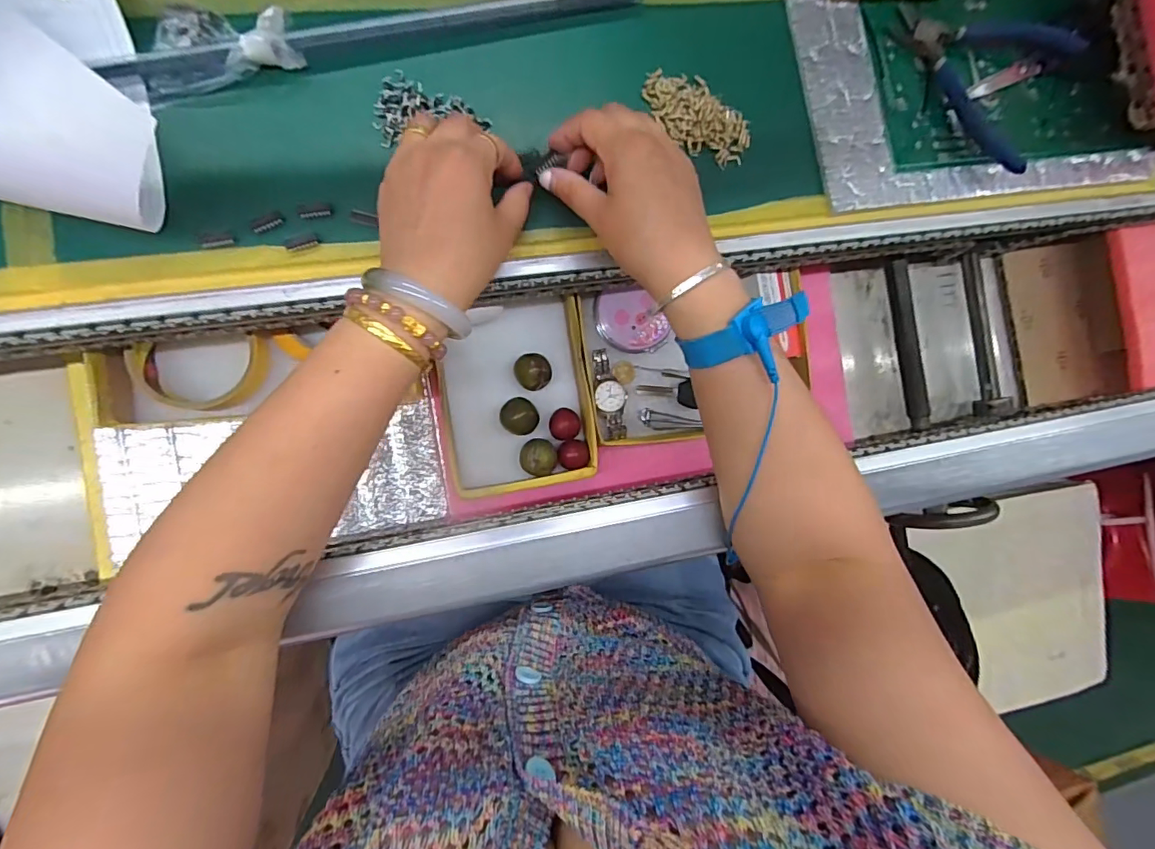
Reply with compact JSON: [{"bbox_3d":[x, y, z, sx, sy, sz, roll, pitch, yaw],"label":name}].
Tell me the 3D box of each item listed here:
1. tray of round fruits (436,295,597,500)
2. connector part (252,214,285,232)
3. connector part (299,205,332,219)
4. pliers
[{"bbox_3d":[-0.052,-0.027,0.422,0.118,0.045,0.151,-8,91,-9],"label":"tray of round fruits"},{"bbox_3d":[-0.189,-0.123,0.307,0.019,0.004,0.007,-27,94,-9],"label":"connector part"},{"bbox_3d":[-0.163,-0.132,0.313,0.018,0.004,0.007,-11,91,-9],"label":"connector part"},{"bbox_3d":[0.324,-0.283,0.385,0.119,0.019,0.144,-41,96,-7],"label":"pliers"}]

